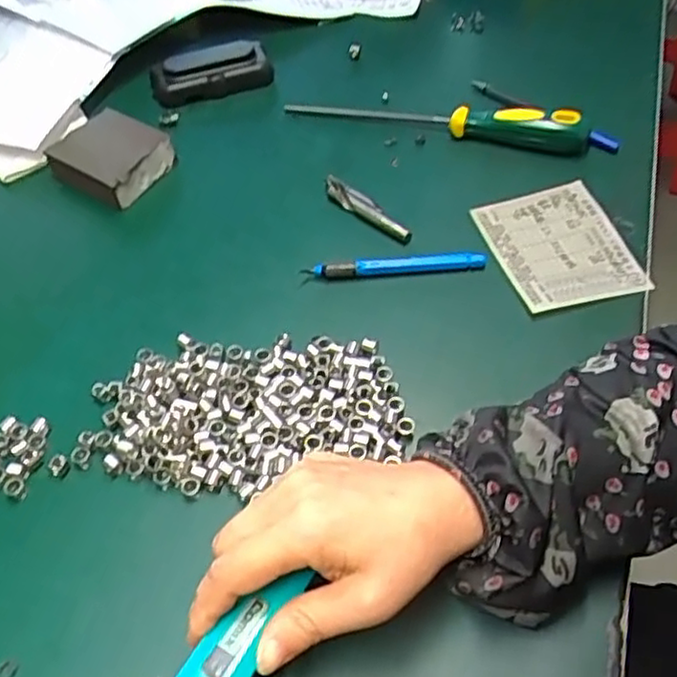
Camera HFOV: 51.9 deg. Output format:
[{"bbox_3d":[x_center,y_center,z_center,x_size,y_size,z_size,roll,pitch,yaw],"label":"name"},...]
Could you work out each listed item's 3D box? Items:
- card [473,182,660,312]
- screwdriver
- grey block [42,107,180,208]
[{"bbox_3d":[0.154,-0.066,0.487,0.085,0.009,0.105,-14,53,-8],"label":"card"},{"bbox_3d":[0.084,-0.177,0.546,0.258,0.026,0.025,10,54,11],"label":"screwdriver"},{"bbox_3d":[-0.182,-0.146,0.554,0.088,0.026,0.071,30,60,23],"label":"grey block"}]

